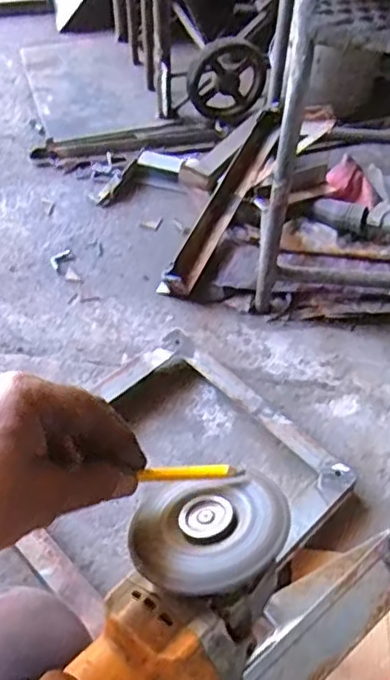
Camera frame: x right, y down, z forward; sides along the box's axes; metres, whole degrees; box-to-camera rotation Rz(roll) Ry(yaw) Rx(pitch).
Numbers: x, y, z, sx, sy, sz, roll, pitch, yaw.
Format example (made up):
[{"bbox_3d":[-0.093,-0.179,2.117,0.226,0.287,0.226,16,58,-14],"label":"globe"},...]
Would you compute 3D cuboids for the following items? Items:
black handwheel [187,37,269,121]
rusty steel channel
[{"bbox_3d":[0.076,-0.581,1.472,0.184,0.158,0.050,-3,49,-4],"label":"black handwheel"},{"bbox_3d":[0.060,-0.268,1.242,0.063,0.037,0.454,21,65,17],"label":"rusty steel channel"}]

